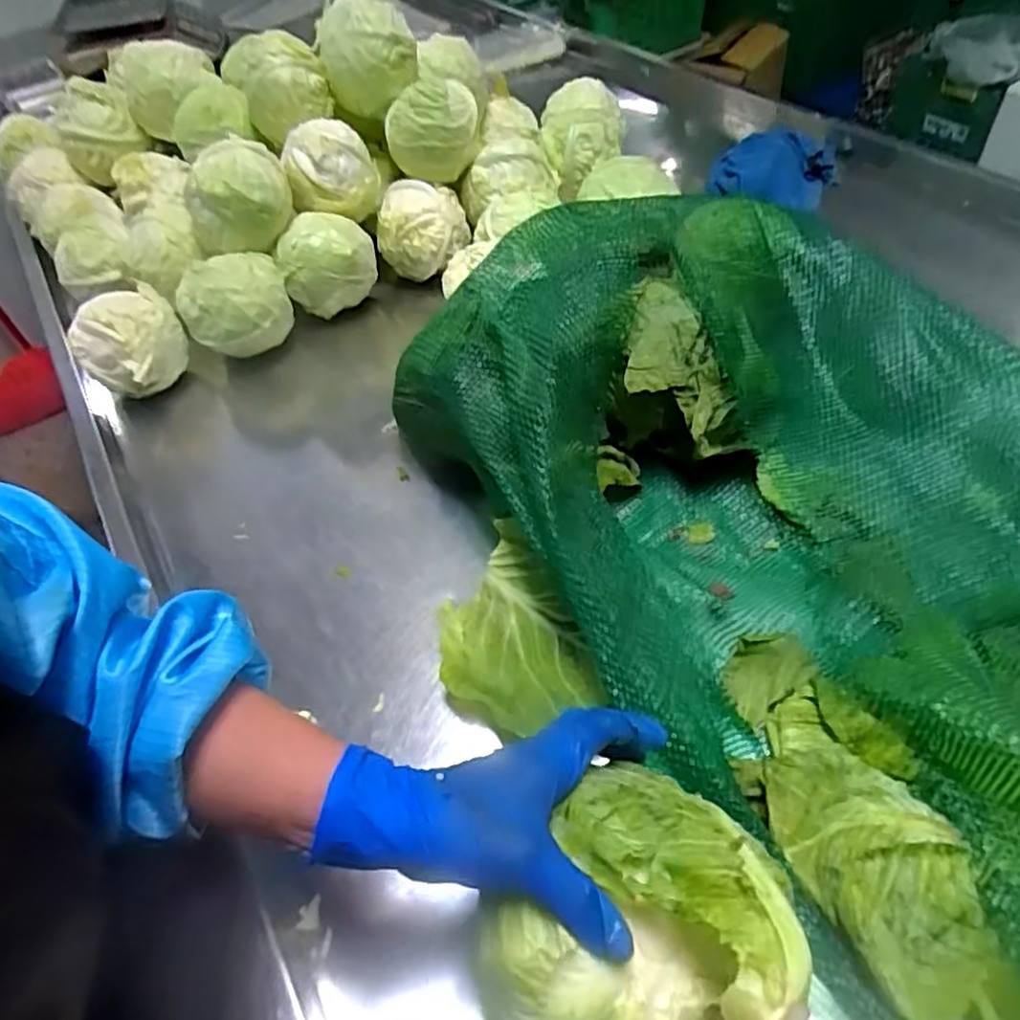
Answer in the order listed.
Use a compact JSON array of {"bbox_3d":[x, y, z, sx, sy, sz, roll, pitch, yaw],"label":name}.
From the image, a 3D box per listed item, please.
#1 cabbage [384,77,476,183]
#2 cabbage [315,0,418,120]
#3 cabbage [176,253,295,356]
[{"bbox_3d":[-0.110,-0.535,0.982,0.129,0.105,0.121,-11,50,-2],"label":"cabbage"},{"bbox_3d":[-0.220,-0.701,1.061,0.140,0.144,0.132,-14,50,-4],"label":"cabbage"},{"bbox_3d":[-0.345,-0.254,0.869,0.129,0.103,0.115,-19,51,-9],"label":"cabbage"}]

